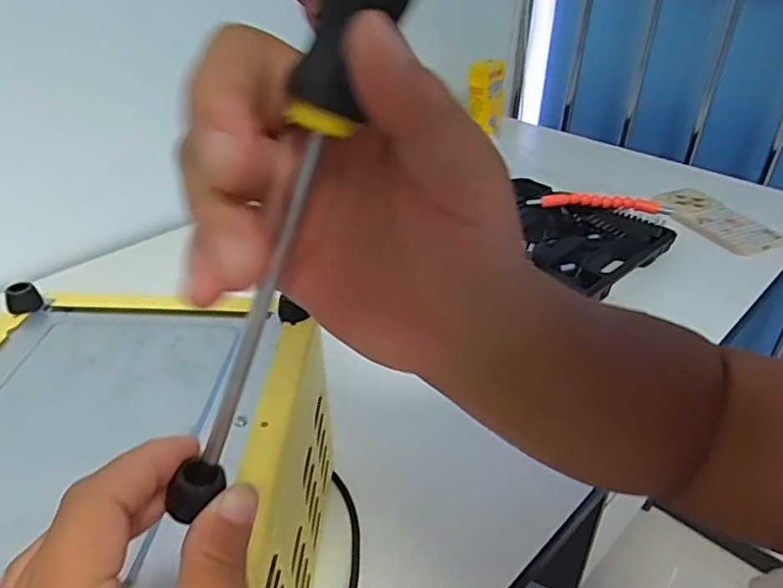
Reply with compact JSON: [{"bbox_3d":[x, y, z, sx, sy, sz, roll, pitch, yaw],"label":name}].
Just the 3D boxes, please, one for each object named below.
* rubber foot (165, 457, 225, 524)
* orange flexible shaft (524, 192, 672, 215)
[{"bbox_3d":[-0.061,0.062,0.186,0.012,0.012,0.016,15,36,19],"label":"rubber foot"},{"bbox_3d":[0.257,-0.113,0.734,0.166,0.027,0.013,11,35,13],"label":"orange flexible shaft"}]

